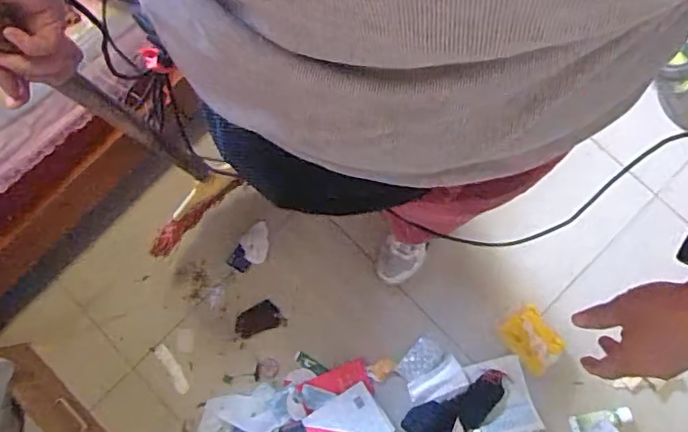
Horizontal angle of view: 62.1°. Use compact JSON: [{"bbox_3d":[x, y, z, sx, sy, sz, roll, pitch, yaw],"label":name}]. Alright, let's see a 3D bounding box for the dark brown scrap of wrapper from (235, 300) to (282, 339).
[{"bbox_3d":[-0.214,0.254,1.406,0.112,0.009,0.068,-21,74,-4],"label":"dark brown scrap of wrapper"}]

